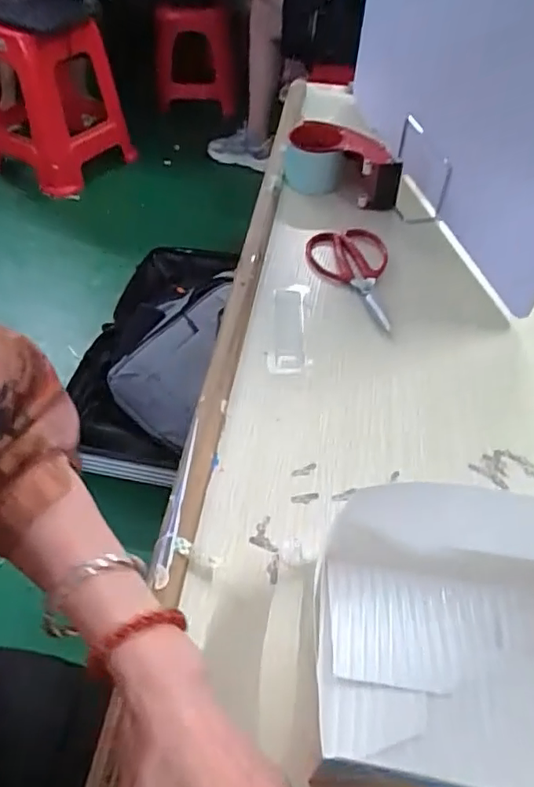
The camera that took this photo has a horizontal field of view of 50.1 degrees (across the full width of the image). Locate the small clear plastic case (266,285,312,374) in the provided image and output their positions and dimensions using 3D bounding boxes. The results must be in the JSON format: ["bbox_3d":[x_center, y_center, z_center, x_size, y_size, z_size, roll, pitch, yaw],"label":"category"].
[{"bbox_3d":[0.024,-0.077,0.632,0.043,0.009,0.147,1,48,1],"label":"small clear plastic case"}]

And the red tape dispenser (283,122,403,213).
[{"bbox_3d":[0.110,-0.324,0.810,0.181,0.083,0.074,26,51,17],"label":"red tape dispenser"}]

